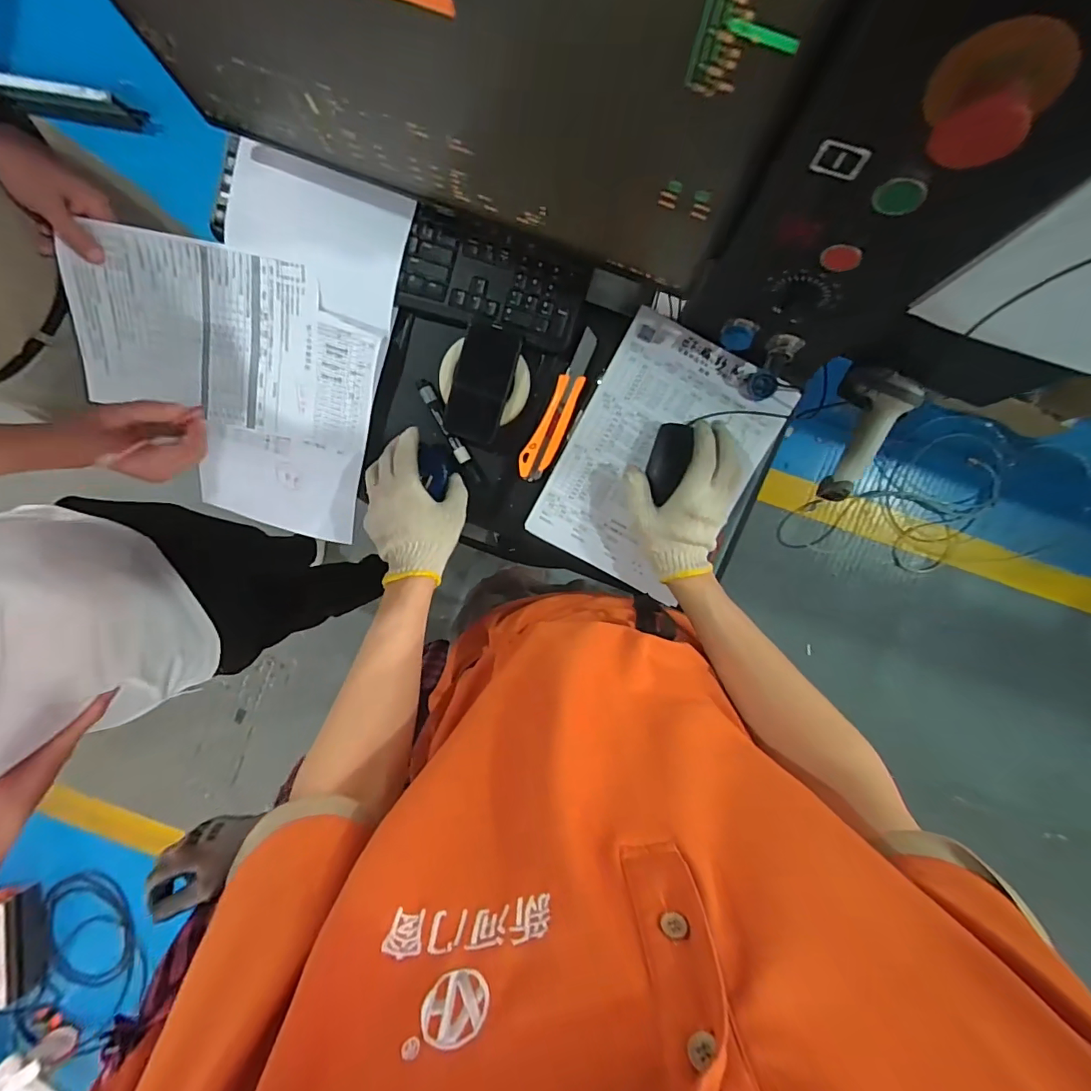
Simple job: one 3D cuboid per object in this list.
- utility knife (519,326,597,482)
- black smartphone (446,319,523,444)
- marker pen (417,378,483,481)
[{"bbox_3d":[0.019,-0.163,0.588,0.037,0.010,0.181,27,99,0],"label":"utility knife"},{"bbox_3d":[-0.075,-0.191,0.579,0.066,0.009,0.130,19,102,2],"label":"black smartphone"},{"bbox_3d":[-0.120,-0.141,0.600,0.017,0.018,0.137,-27,95,7],"label":"marker pen"}]

